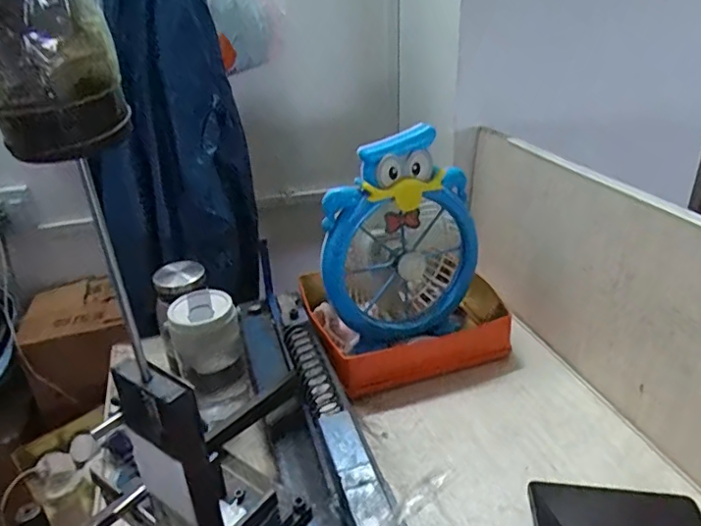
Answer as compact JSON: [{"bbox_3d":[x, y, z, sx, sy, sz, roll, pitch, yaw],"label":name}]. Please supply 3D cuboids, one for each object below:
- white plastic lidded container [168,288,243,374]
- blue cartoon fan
[{"bbox_3d":[-0.177,0.086,0.687,0.079,0.081,0.065,-13,30,-17],"label":"white plastic lidded container"},{"bbox_3d":[0.064,-0.032,0.794,0.219,0.286,0.127,-8,29,-8],"label":"blue cartoon fan"}]

